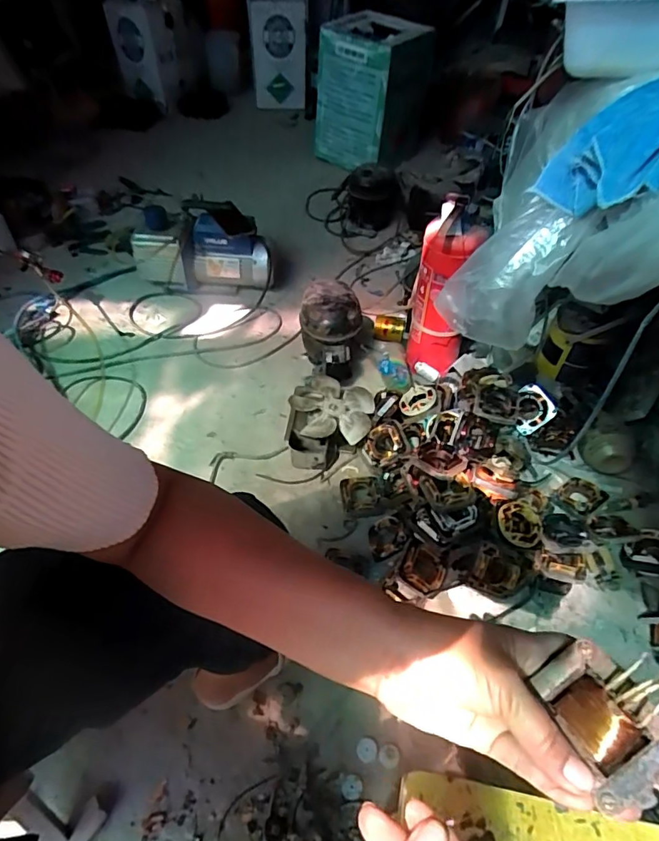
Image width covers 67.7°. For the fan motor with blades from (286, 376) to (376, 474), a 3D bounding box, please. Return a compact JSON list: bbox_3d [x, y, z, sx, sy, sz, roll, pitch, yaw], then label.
[{"bbox_3d":[0.000,-0.003,1.089,0.183,0.087,0.227,8,49,4],"label":"fan motor with blades"}]

